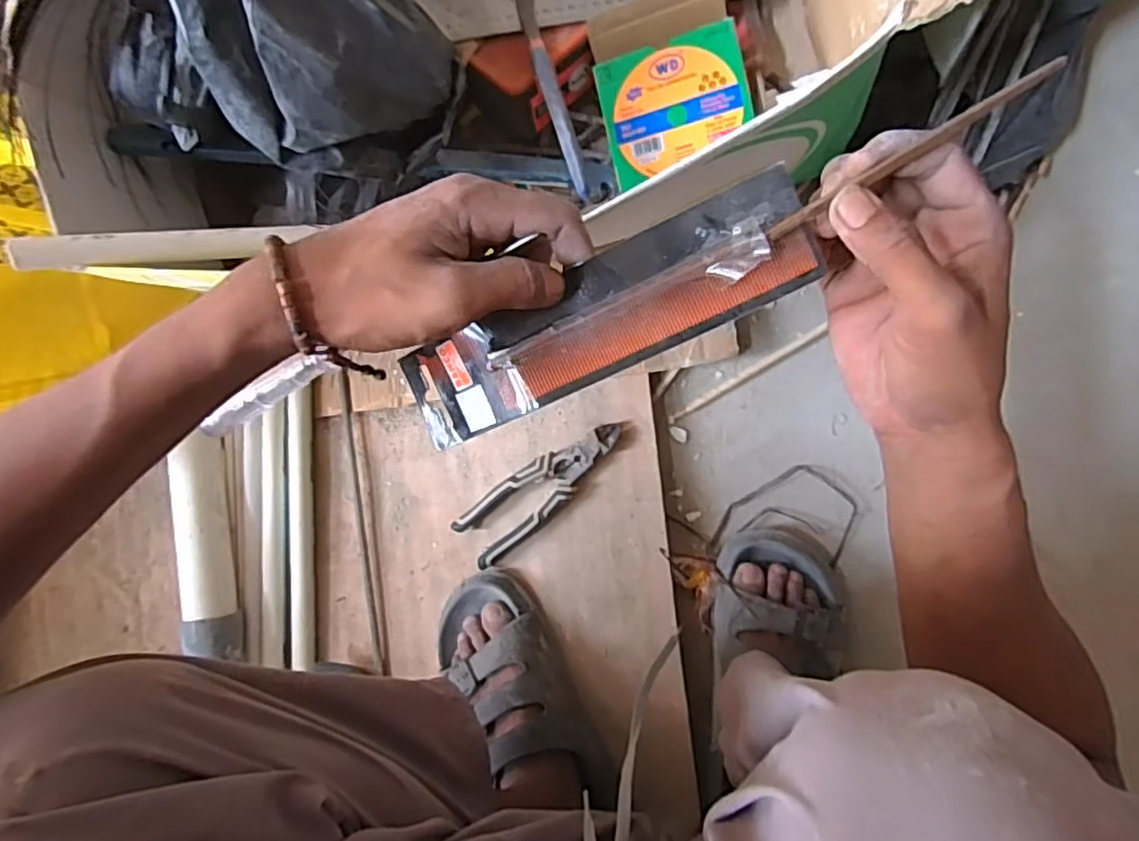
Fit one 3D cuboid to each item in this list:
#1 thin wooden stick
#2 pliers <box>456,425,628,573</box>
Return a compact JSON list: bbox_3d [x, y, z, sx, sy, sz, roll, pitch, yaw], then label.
[{"bbox_3d":[0.133,-0.105,0.254,0.116,0.004,0.006,-29,87,16],"label":"thin wooden stick"},{"bbox_3d":[-0.026,0.063,0.618,0.188,0.026,0.054,-40,86,8],"label":"pliers"}]

